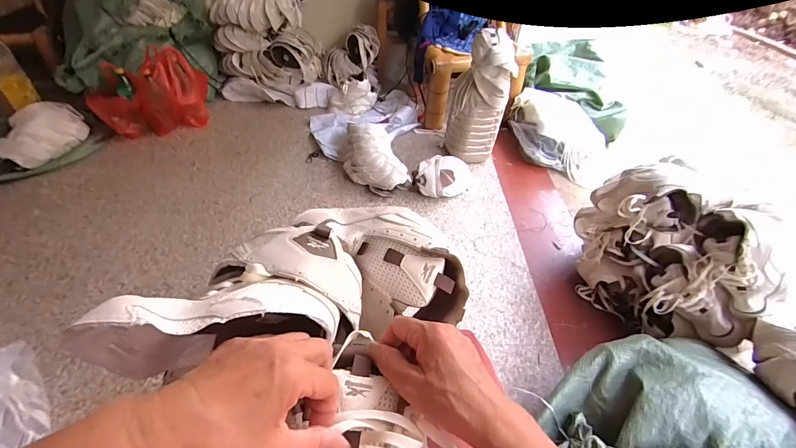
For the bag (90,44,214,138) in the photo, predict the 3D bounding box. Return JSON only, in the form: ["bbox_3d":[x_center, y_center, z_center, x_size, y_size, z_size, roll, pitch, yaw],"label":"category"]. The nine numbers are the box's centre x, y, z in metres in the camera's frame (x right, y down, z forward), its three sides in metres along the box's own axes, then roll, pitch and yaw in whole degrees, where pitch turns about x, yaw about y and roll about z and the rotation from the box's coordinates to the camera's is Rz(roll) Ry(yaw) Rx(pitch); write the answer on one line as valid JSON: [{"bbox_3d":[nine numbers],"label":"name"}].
[{"bbox_3d":[-0.965,-0.514,1.451,0.395,0.266,0.192,-20,49,-23],"label":"bag"}]

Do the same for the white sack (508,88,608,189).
[{"bbox_3d":[0.667,-0.379,1.544,0.362,0.188,0.335,7,44,2],"label":"white sack"}]

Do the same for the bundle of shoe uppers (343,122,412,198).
[{"bbox_3d":[-0.103,-0.243,1.344,0.187,0.138,0.340,-17,48,-21],"label":"bundle of shoe uppers"}]

